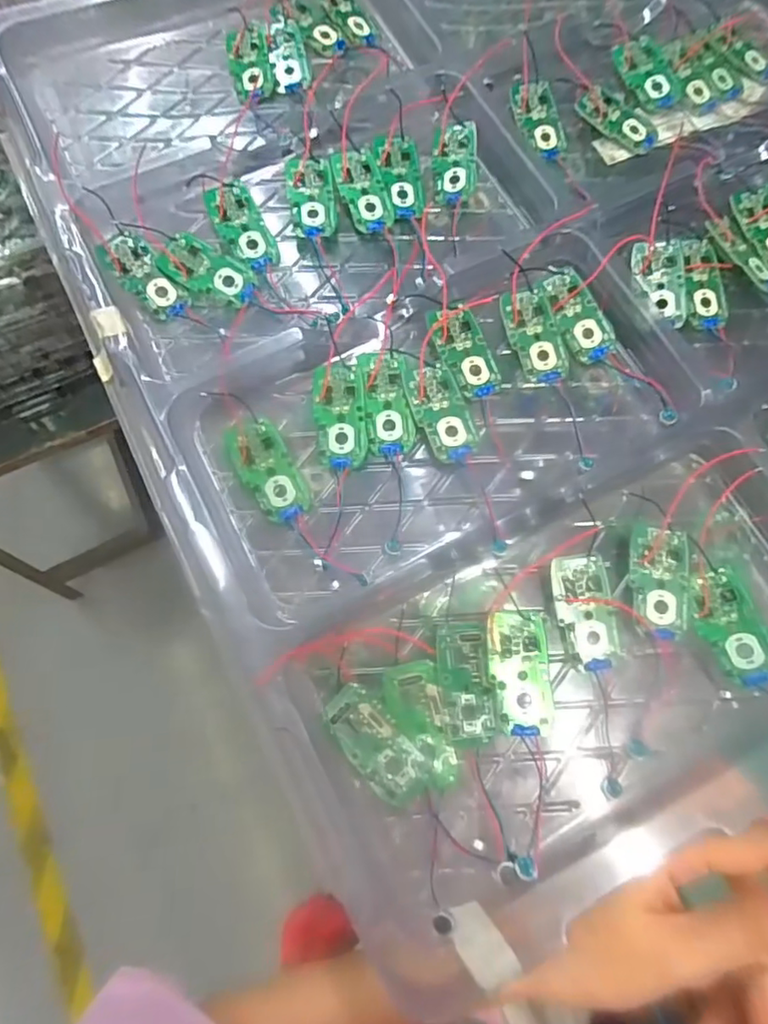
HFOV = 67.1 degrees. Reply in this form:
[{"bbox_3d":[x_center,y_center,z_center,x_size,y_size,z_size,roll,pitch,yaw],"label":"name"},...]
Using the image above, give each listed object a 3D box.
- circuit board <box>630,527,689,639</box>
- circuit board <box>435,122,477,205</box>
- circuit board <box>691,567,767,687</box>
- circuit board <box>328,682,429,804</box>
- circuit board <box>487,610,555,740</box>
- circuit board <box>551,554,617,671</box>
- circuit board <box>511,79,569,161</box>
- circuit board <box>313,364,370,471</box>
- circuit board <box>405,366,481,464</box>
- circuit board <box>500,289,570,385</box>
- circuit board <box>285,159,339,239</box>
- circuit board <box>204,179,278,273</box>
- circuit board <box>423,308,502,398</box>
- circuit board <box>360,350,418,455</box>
[{"bbox_3d":[0.092,0.023,0.193,0.018,0.007,0.035,5,68,1],"label":"circuit board"},{"bbox_3d":[0.031,-0.149,0.247,0.018,0.004,0.039,-1,78,12],"label":"circuit board"},{"bbox_3d":[0.112,0.037,0.186,0.017,0.004,0.036,-25,69,18],"label":"circuit board"},{"bbox_3d":[-0.003,0.072,0.180,0.017,0.008,0.037,-38,73,-15],"label":"circuit board"},{"bbox_3d":[0.044,0.051,0.184,0.019,0.005,0.038,-1,68,-2],"label":"circuit board"},{"bbox_3d":[0.067,0.033,0.192,0.018,0.004,0.037,-11,85,-5],"label":"circuit board"},{"bbox_3d":[0.069,-0.175,0.259,0.019,0.004,0.036,-18,88,-1],"label":"circuit board"},{"bbox_3d":[-0.016,-0.035,0.211,0.018,0.004,0.038,-8,86,-4],"label":"circuit board"},{"bbox_3d":[0.021,-0.036,0.210,0.020,0.007,0.036,-17,69,-8],"label":"circuit board"},{"bbox_3d":[0.059,-0.068,0.224,0.019,0.004,0.037,-17,86,-1],"label":"circuit board"},{"bbox_3d":[-0.030,-0.130,0.238,0.019,0.008,0.035,-7,68,-4],"label":"circuit board"},{"bbox_3d":[-0.058,-0.115,0.234,0.019,0.004,0.040,-30,86,-12],"label":"circuit board"},{"bbox_3d":[0.031,-0.061,0.219,0.019,0.004,0.036,-22,85,-13],"label":"circuit board"},{"bbox_3d":[0.001,-0.040,0.212,0.017,0.004,0.038,-8,86,-4],"label":"circuit board"}]

